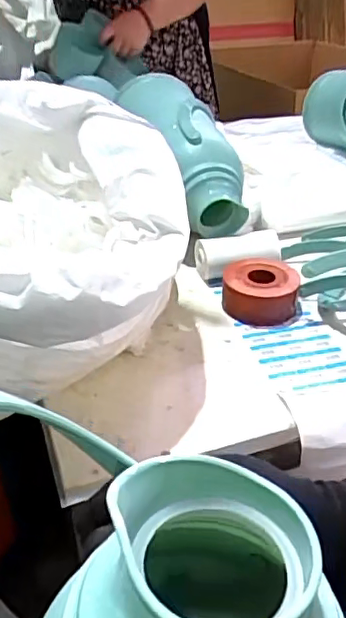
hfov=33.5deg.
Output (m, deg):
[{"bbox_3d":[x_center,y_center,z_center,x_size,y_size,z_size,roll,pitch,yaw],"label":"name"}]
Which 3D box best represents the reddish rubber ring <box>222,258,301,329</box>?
[{"bbox_3d":[0.117,-0.025,0.768,0.099,0.045,0.101,1,34,1],"label":"reddish rubber ring"}]

